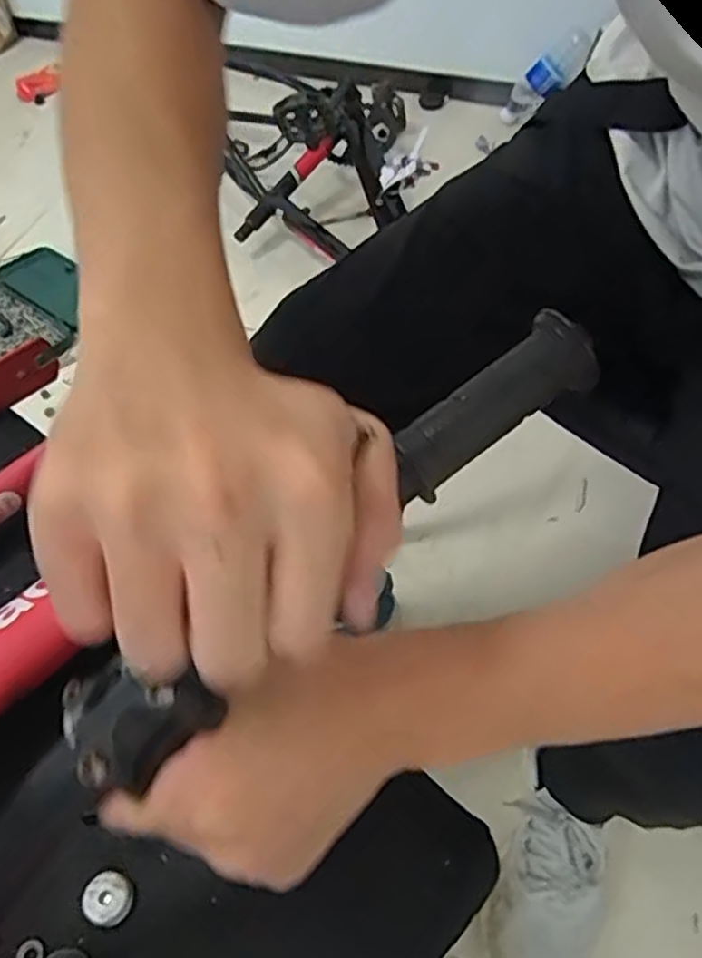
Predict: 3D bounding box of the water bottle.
[{"bbox_3d":[0.382,-0.798,1.439,0.062,0.203,0.054,20,41,-43],"label":"water bottle"}]

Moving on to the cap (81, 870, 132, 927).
[{"bbox_3d":[-0.111,0.191,0.329,0.021,0.004,0.021,-2,54,2],"label":"cap"}]

